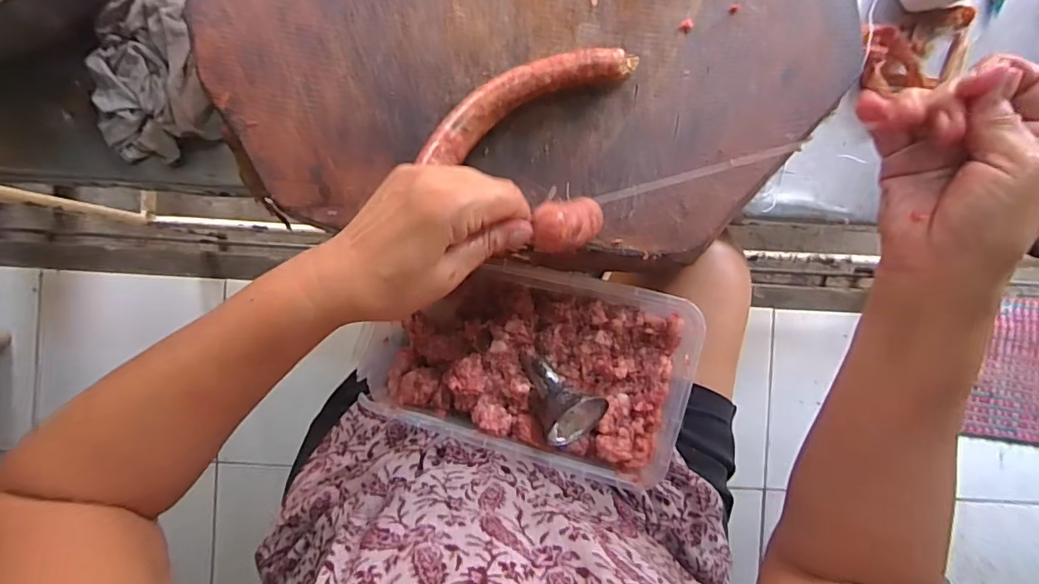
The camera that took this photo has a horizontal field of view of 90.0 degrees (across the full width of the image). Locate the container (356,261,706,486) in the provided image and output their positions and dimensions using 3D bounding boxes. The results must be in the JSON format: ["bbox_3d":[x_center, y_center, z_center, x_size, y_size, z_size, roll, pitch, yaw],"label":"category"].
[{"bbox_3d":[0.006,0.053,0.438,0.258,0.068,0.153,15,91,-1],"label":"container"}]

